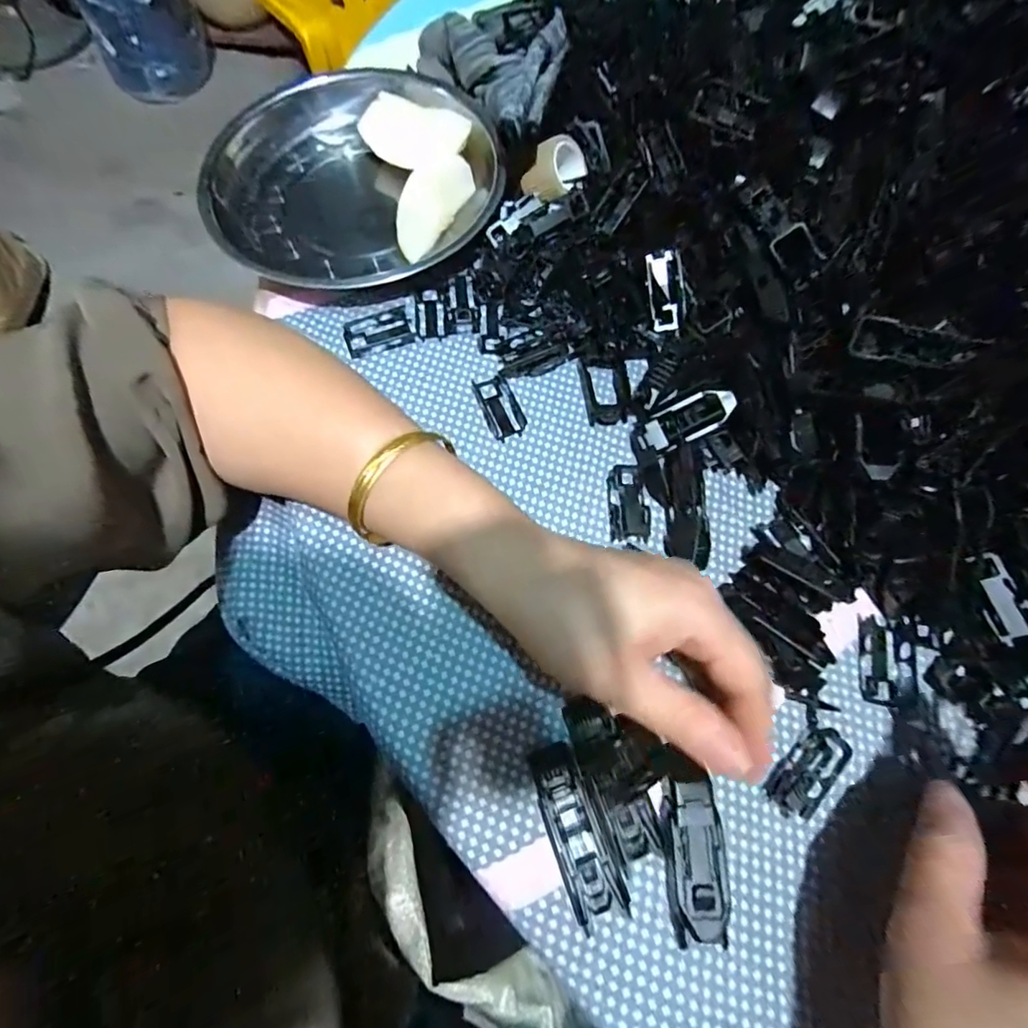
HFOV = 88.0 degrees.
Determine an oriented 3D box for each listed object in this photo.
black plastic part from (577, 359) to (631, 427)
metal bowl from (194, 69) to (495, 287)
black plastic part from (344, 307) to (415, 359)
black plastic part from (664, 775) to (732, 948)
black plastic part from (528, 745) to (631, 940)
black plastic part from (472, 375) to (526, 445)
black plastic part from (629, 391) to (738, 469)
[{"bbox_3d":[0.054,-0.070,0.305,0.028,0.004,0.043,-7,69,-4],"label":"black plastic part"},{"bbox_3d":[-0.097,-0.211,0.335,0.179,0.033,0.177,0,69,-1],"label":"metal bowl"},{"bbox_3d":[-0.079,-0.106,0.312,0.038,0.008,0.021,-14,70,-7],"label":"black plastic part"},{"bbox_3d":[0.073,0.139,0.216,0.021,0.014,0.056,-1,69,-2],"label":"black plastic part"},{"bbox_3d":[0.025,0.131,0.220,0.022,0.012,0.066,-19,70,-9],"label":"black plastic part"},{"bbox_3d":[-0.007,-0.060,0.301,0.020,0.004,0.040,-20,70,-9],"label":"black plastic part"},{"bbox_3d":[0.086,-0.046,0.274,0.053,0.010,0.021,-29,94,13],"label":"black plastic part"}]

